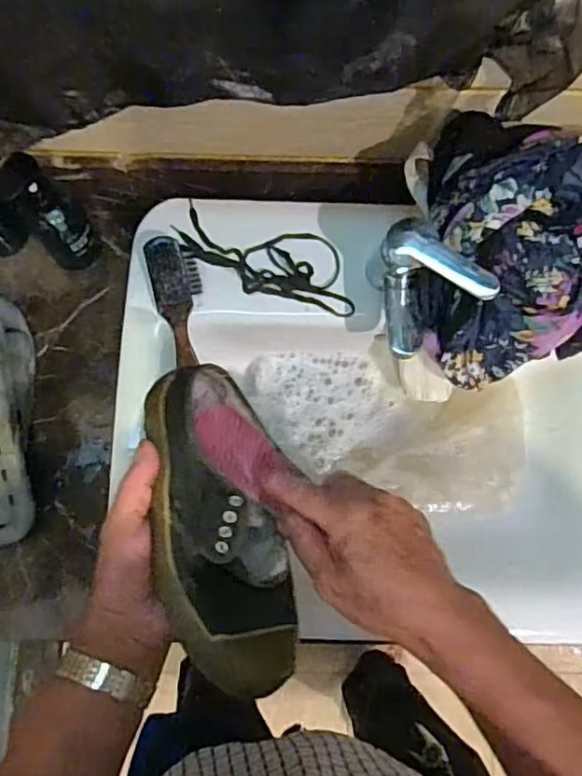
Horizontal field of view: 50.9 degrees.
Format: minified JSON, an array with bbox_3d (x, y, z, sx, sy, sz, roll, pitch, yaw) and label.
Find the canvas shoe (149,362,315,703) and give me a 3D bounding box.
[{"bbox_3d":[-0.042,0.099,0.466,0.110,0.073,0.243,-14,73,-3],"label":"canvas shoe"}]

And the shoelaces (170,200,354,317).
[{"bbox_3d":[-0.029,-0.141,0.662,0.210,0.010,0.081,15,79,3],"label":"shoelaces"}]

